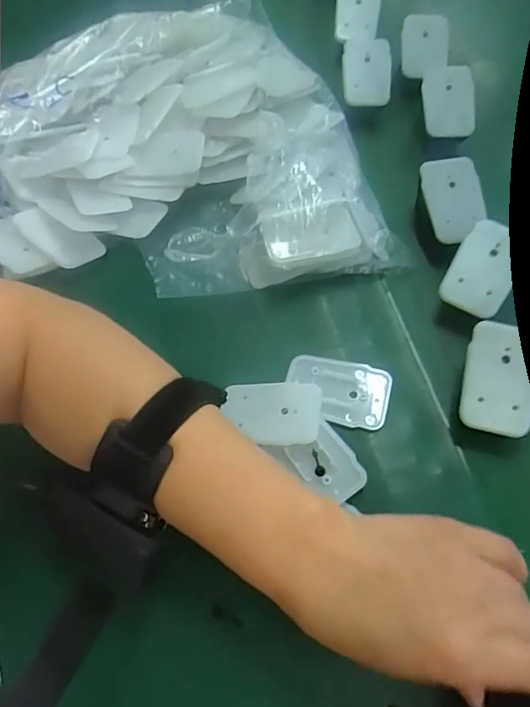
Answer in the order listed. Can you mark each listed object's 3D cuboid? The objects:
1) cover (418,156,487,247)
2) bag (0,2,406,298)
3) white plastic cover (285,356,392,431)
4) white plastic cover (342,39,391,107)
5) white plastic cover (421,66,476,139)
[{"bbox_3d":[0.147,-0.118,0.384,0.044,0.006,0.064,-13,88,-6],"label":"cover"},{"bbox_3d":[-0.097,-0.159,0.403,0.326,0.062,0.284,-16,64,-7],"label":"bag"},{"bbox_3d":[0.049,0.026,0.337,0.068,0.007,0.044,11,64,6],"label":"white plastic cover"},{"bbox_3d":[0.095,-0.261,0.462,0.044,0.014,0.063,1,89,3],"label":"white plastic cover"},{"bbox_3d":[0.162,-0.222,0.441,0.043,0.012,0.064,0,81,6],"label":"white plastic cover"}]

